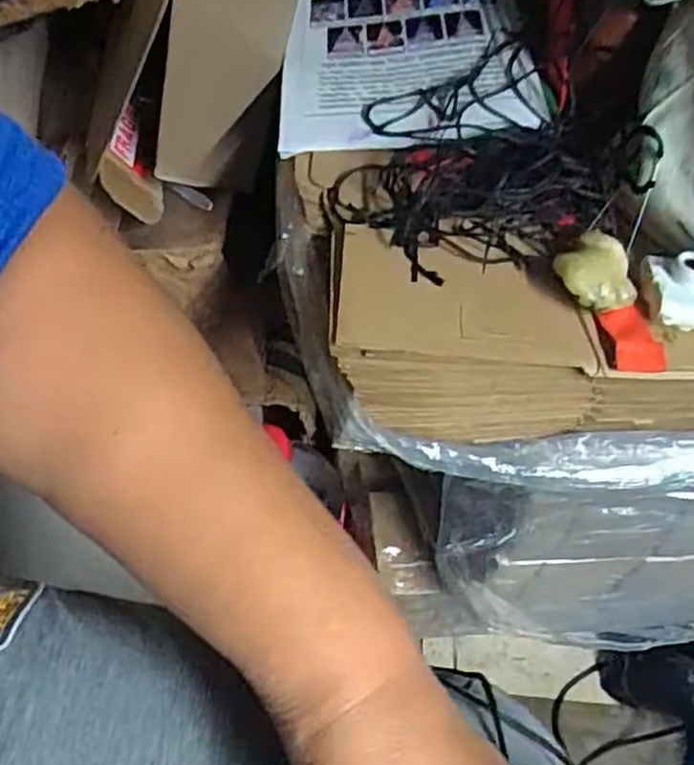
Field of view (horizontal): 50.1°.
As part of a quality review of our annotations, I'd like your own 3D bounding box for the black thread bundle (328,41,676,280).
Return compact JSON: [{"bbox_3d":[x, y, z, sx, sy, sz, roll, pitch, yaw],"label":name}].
[{"bbox_3d":[0.072,-0.120,0.410,0.152,0.044,0.147,-25,55,-19],"label":"black thread bundle"}]

